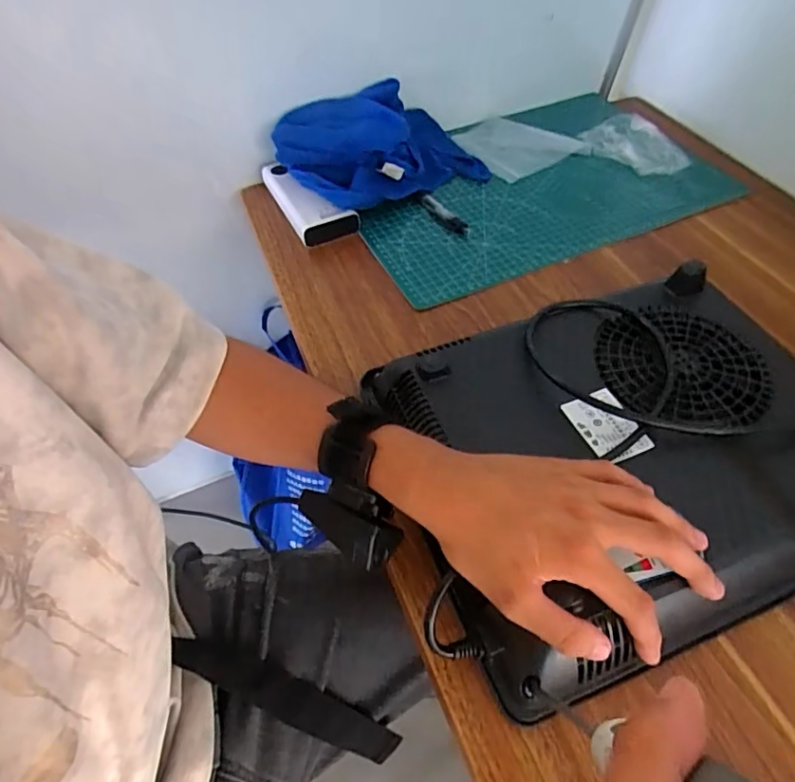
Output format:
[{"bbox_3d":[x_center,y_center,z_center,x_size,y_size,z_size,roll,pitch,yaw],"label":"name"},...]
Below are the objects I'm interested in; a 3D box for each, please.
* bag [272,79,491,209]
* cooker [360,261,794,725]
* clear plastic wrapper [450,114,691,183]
[{"bbox_3d":[-0.017,-0.285,0.621,0.222,0.078,0.137,-26,56,-18],"label":"bag"},{"bbox_3d":[0.167,0.034,0.375,0.303,0.049,0.245,-17,54,-12],"label":"cooker"},{"bbox_3d":[0.210,-0.314,0.665,0.268,0.033,0.131,6,53,5],"label":"clear plastic wrapper"}]

